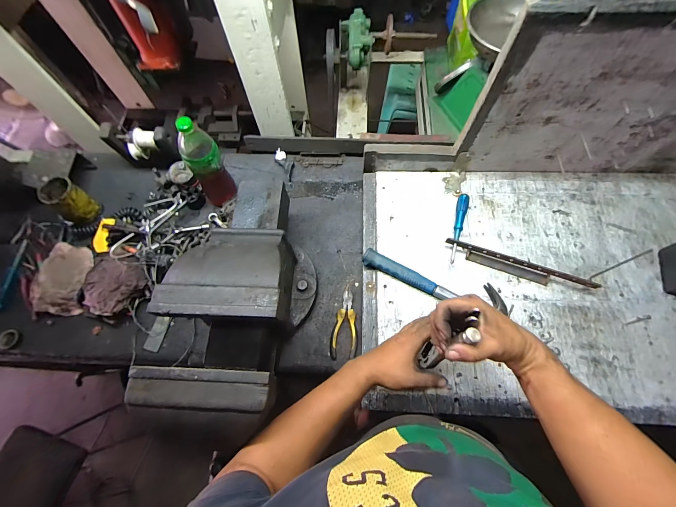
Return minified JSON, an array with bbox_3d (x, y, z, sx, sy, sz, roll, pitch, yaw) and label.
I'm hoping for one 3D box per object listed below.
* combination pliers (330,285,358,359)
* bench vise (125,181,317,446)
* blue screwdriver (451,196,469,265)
[{"bbox_3d":[0.020,0.155,0.699,0.059,0.012,0.162,7,68,4],"label":"combination pliers"},{"bbox_3d":[-0.166,0.064,0.590,0.205,0.246,0.489,8,68,4],"label":"bench vise"},{"bbox_3d":[0.294,-0.061,0.739,0.027,0.021,0.192,14,69,7],"label":"blue screwdriver"}]

